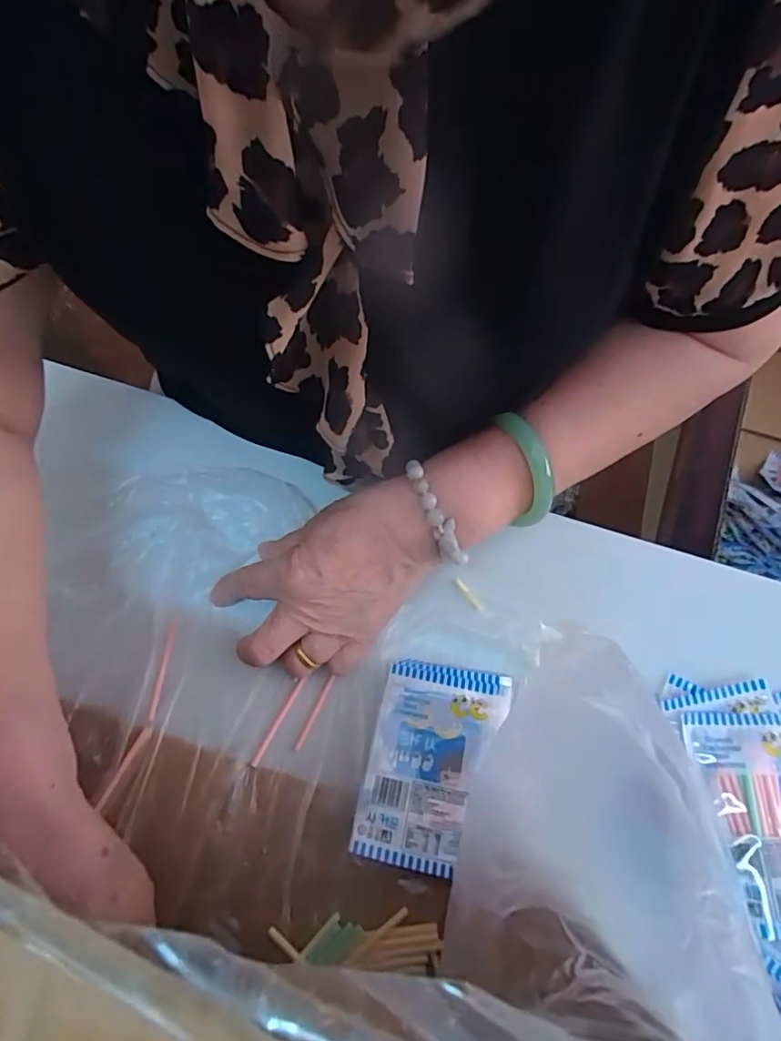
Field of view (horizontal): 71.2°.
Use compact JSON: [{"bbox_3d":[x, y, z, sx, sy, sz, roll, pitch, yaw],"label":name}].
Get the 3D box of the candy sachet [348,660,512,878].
[{"bbox_3d":[0.024,0.139,0.316,0.071,0.018,0.107,12,70,8],"label":"candy sachet"}]

